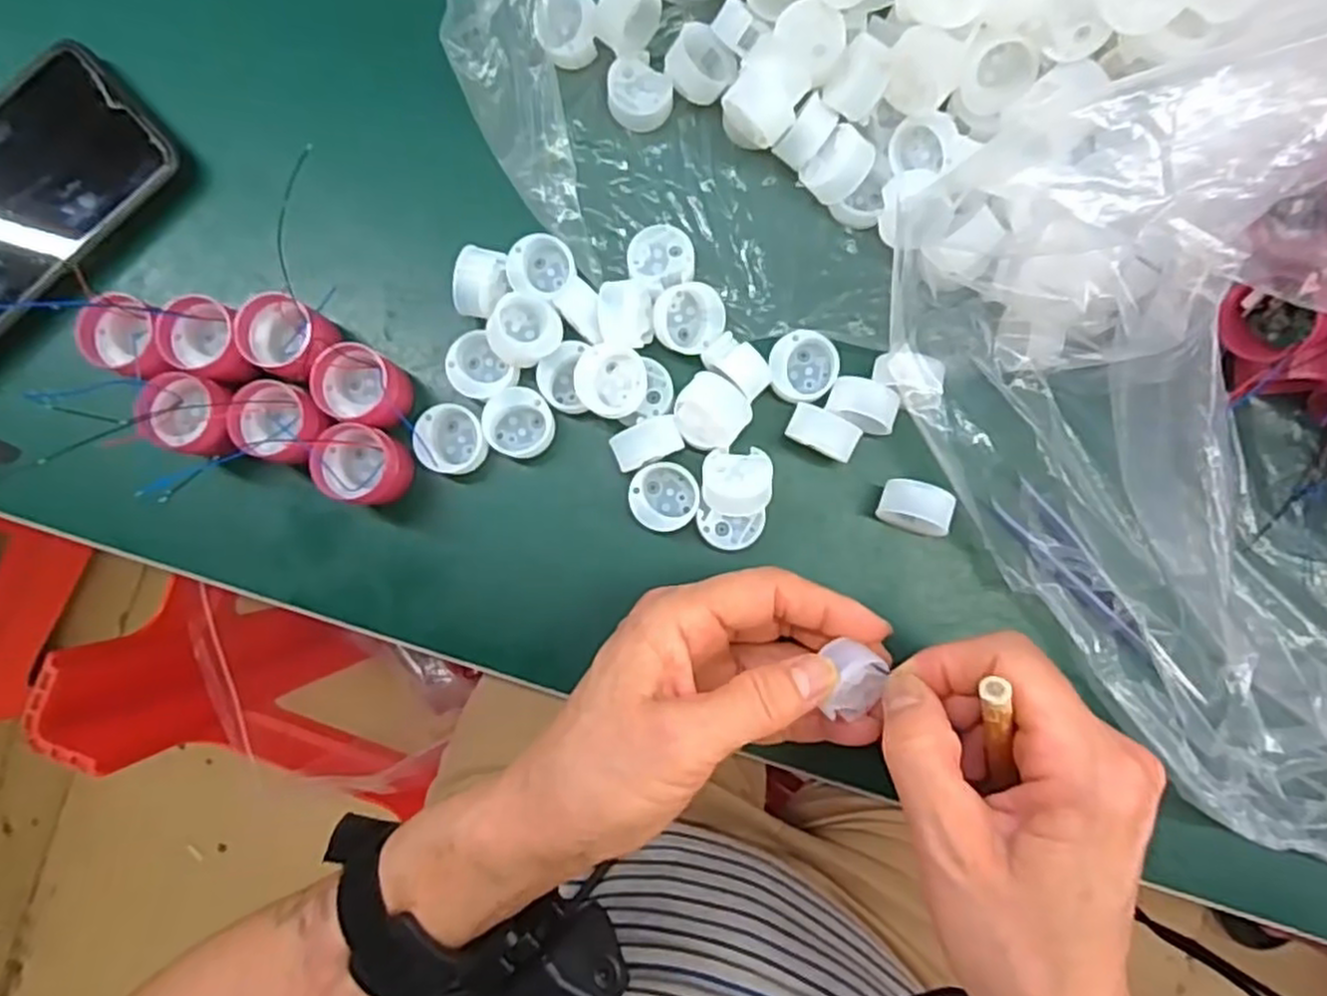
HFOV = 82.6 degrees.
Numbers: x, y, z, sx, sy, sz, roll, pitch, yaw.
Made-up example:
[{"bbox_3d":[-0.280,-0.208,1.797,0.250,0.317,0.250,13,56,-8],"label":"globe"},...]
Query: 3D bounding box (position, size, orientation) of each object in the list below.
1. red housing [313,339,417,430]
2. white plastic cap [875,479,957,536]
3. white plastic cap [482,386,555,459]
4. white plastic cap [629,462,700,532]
[{"bbox_3d":[-0.116,-0.043,0.299,0.031,0.033,0.029,9,88,2],"label":"red housing"},{"bbox_3d":[0.097,0.003,0.293,0.026,0.022,0.018,17,88,2],"label":"white plastic cap"},{"bbox_3d":[-0.057,-0.030,0.304,0.027,0.015,0.027,0,88,1],"label":"white plastic cap"},{"bbox_3d":[0.000,0.000,0.298,0.026,0.011,0.026,-1,88,1],"label":"white plastic cap"}]

